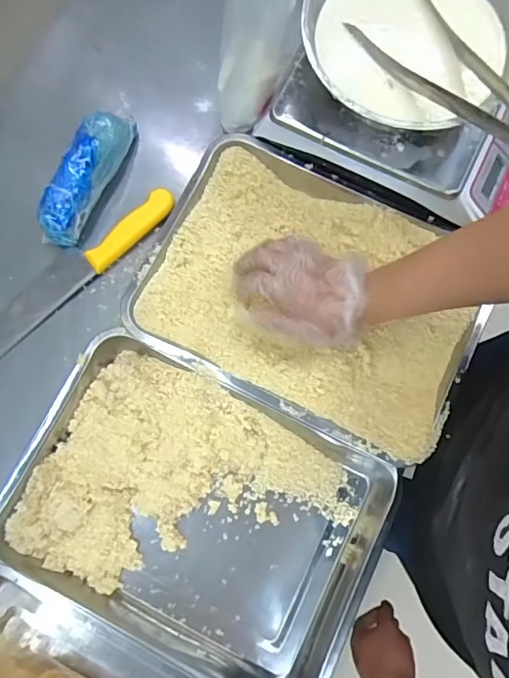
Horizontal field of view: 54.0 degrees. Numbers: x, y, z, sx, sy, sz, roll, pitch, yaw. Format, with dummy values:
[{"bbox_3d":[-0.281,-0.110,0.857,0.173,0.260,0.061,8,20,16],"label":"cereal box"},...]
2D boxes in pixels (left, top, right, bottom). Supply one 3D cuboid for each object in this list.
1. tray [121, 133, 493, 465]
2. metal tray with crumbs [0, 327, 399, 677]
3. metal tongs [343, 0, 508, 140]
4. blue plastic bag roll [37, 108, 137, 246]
[{"bbox_3d":[0.070,-0.056,0.592,0.380,0.038,0.275,25,78,5],"label":"tray"},{"bbox_3d":[-0.063,0.192,0.564,0.393,0.061,0.280,26,78,5],"label":"metal tray with crumbs"},{"bbox_3d":[0.212,-0.259,0.501,0.099,0.038,0.250,-36,67,-8],"label":"metal tongs"},{"bbox_3d":[-0.208,-0.209,0.632,0.051,0.065,0.198,26,78,5],"label":"blue plastic bag roll"}]

